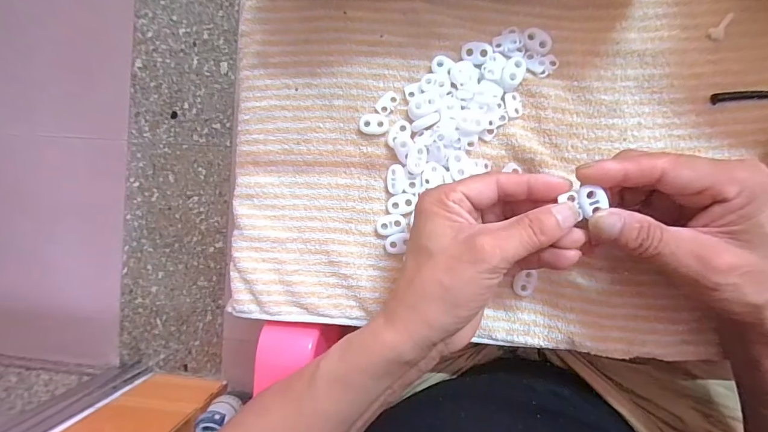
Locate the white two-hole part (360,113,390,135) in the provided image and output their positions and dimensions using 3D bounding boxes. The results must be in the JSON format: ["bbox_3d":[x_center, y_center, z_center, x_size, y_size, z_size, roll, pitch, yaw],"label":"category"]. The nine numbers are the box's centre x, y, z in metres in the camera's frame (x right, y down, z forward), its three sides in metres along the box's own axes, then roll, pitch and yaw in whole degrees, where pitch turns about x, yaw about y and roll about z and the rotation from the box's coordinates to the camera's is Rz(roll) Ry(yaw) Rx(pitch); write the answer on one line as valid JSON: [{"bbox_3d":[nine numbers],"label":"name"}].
[{"bbox_3d":[-0.007,-0.071,0.292,0.022,0.005,0.016,2,90,5],"label":"white two-hole part"}]

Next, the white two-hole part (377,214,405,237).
[{"bbox_3d":[0.006,0.007,0.291,0.022,0.006,0.015,-14,88,5],"label":"white two-hole part"}]

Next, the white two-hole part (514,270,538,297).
[{"bbox_3d":[0.105,0.049,0.280,0.014,0.004,0.021,30,92,5],"label":"white two-hole part"}]

